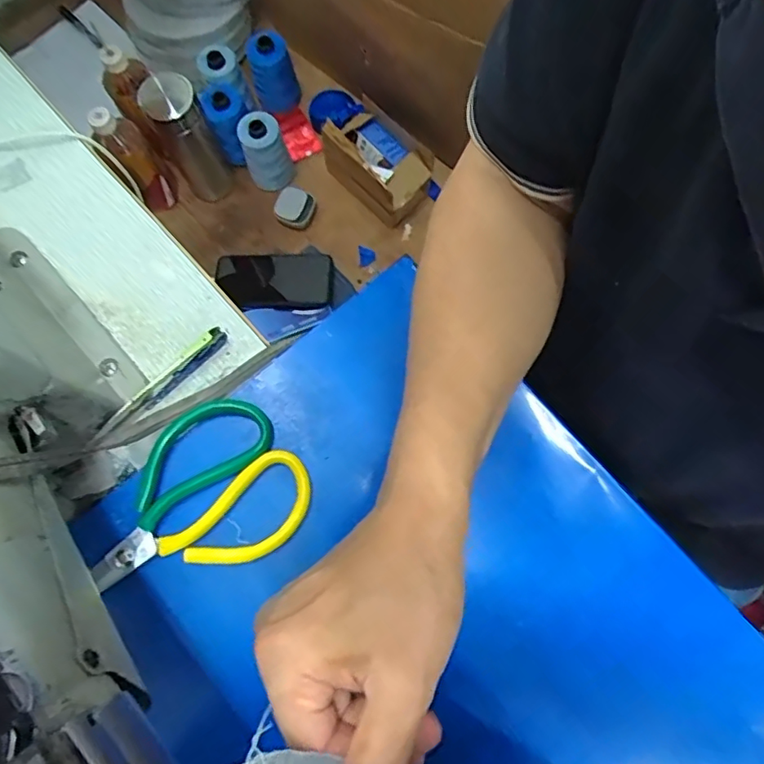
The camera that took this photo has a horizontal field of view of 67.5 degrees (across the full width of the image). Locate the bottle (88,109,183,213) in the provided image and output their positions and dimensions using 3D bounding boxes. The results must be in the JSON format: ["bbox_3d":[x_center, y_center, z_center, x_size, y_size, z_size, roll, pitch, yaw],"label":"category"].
[{"bbox_3d":[-0.355,-0.320,0.828,0.069,0.194,0.056,-44,80,-9],"label":"bottle"}]

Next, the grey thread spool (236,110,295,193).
[{"bbox_3d":[-0.173,-0.345,0.858,0.067,0.121,0.055,-20,77,-4],"label":"grey thread spool"}]

